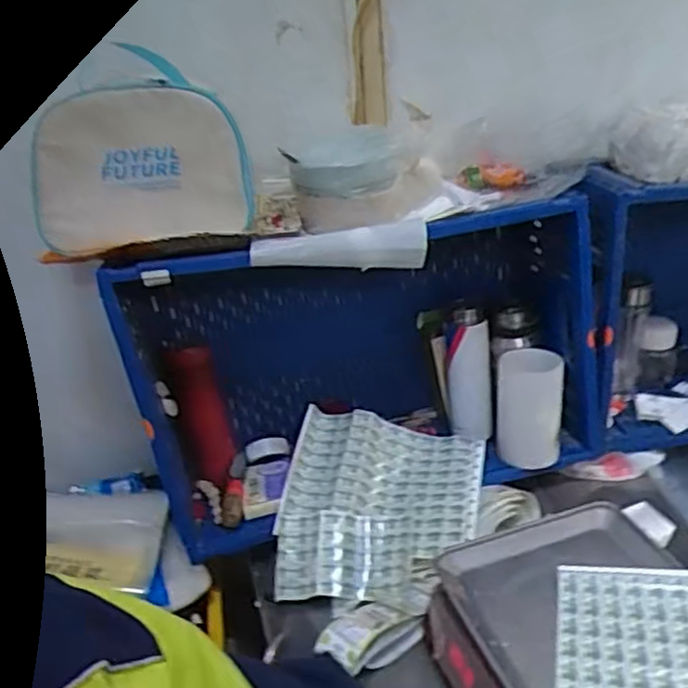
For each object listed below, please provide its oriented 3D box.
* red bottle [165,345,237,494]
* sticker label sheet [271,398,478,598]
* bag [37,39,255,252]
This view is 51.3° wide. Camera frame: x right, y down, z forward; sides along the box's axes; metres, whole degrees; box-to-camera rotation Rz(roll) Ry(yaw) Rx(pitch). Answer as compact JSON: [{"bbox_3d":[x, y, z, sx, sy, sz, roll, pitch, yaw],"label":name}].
[{"bbox_3d":[-0.196,0.101,1.019,0.068,0.202,0.057,-16,7,-22],"label":"red bottle"},{"bbox_3d":[0.042,0.214,0.949,0.254,0.035,0.262,10,50,9],"label":"sticker label sheet"},{"bbox_3d":[-0.234,-0.212,0.824,0.236,0.173,0.084,-6,26,-3],"label":"bag"}]

